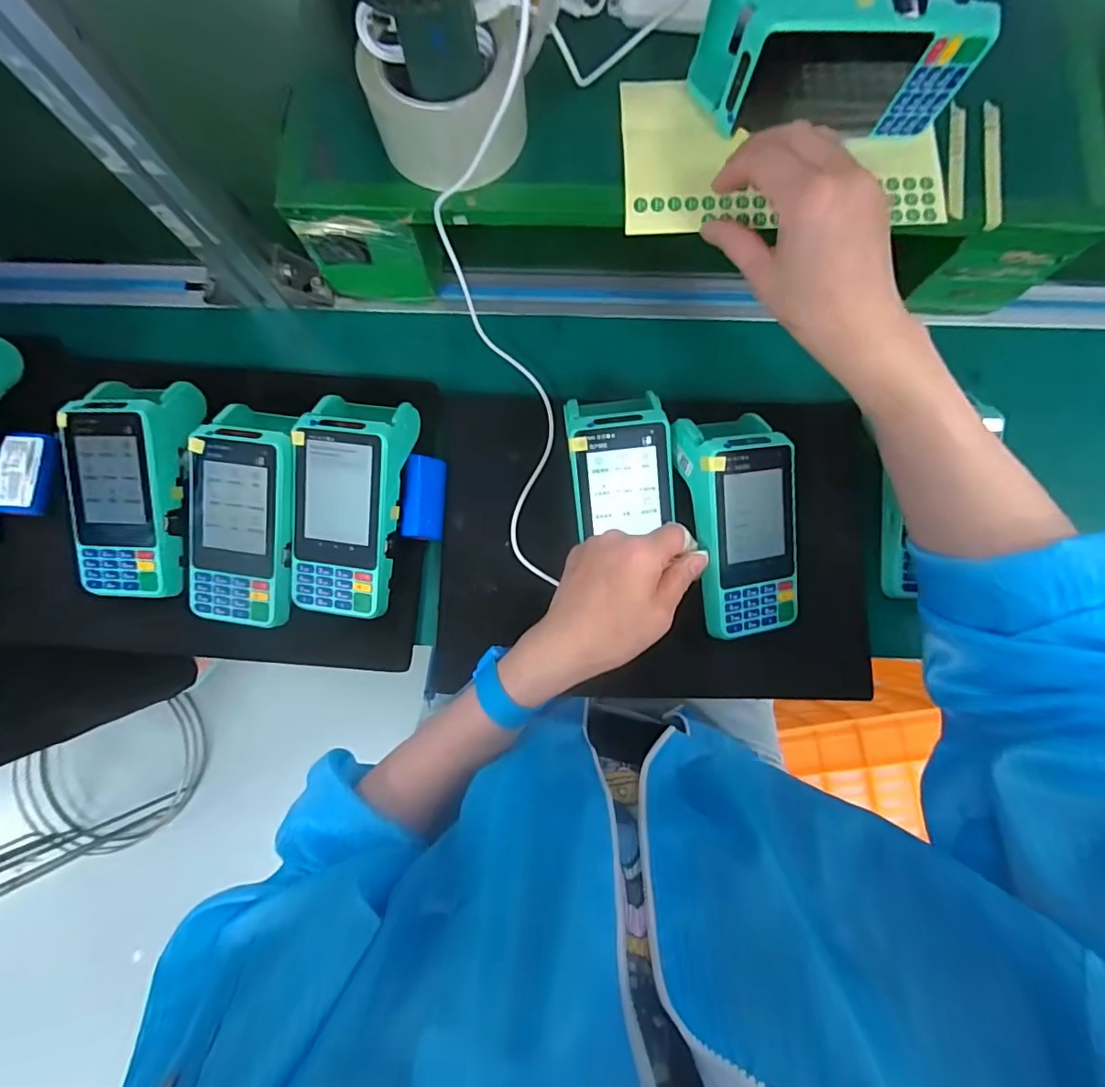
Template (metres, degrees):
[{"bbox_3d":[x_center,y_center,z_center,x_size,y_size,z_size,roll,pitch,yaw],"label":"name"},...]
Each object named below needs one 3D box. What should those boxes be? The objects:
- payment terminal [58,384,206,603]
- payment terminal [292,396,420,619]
[{"bbox_3d":[-0.336,-0.046,0.412,0.084,0.050,0.173,2,83,0],"label":"payment terminal"},{"bbox_3d":[-0.161,-0.030,0.413,0.078,0.060,0.168,9,83,0],"label":"payment terminal"}]

